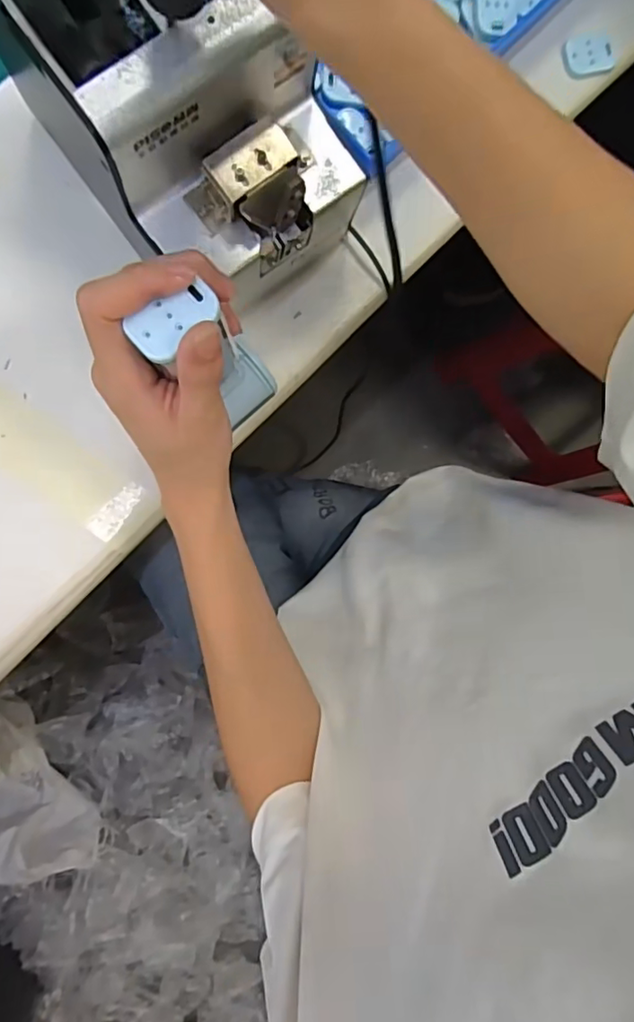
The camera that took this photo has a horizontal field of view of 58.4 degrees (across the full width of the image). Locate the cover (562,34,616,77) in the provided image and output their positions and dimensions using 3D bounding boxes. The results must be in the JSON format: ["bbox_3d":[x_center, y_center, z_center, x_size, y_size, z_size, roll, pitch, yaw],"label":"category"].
[{"bbox_3d":[0.199,-0.334,0.415,0.041,0.004,0.027,-14,92,-7],"label":"cover"}]

